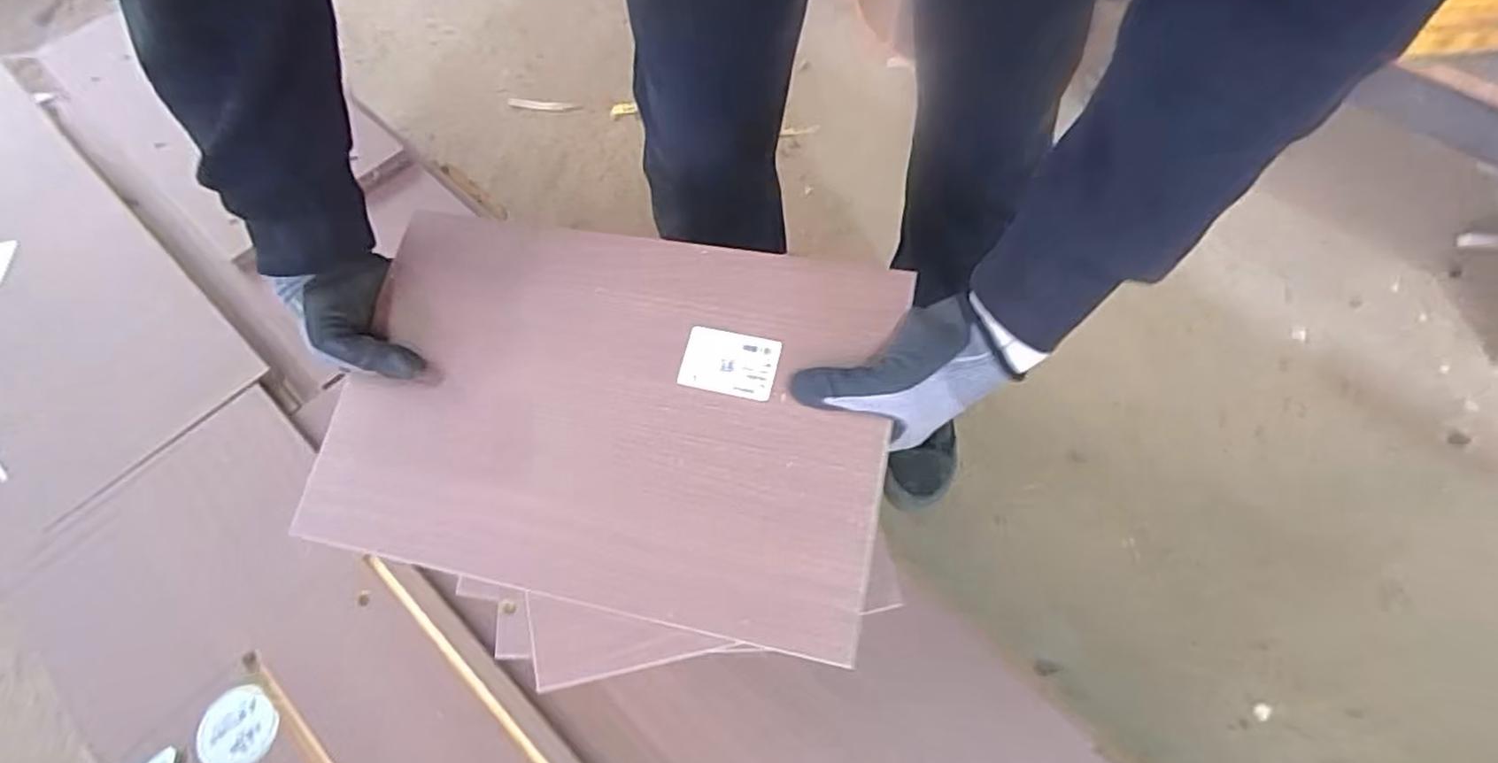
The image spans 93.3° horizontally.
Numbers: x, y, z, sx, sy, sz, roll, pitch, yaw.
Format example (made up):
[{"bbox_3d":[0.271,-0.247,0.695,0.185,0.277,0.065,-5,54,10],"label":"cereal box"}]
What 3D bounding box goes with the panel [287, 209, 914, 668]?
[{"bbox_3d":[-0.095,0.015,0.462,0.364,0.015,0.243,9,74,10],"label":"panel"}]

